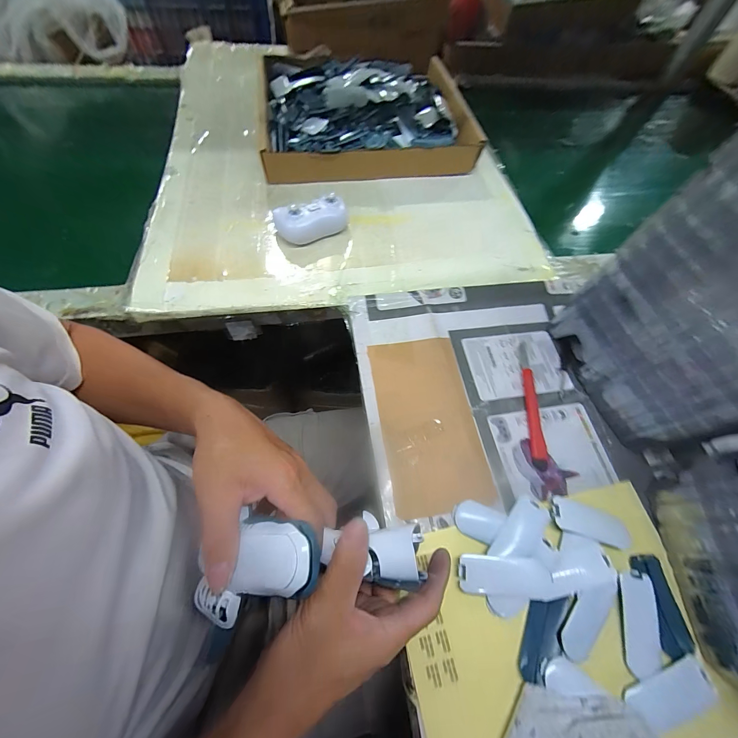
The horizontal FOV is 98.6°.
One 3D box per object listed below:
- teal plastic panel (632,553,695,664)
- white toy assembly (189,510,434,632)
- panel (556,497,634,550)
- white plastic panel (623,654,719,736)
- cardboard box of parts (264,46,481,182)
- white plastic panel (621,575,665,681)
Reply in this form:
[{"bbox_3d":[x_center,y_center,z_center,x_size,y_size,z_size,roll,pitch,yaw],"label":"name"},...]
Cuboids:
[{"bbox_3d":[0.282,0.226,0.305,0.033,0.005,0.078,-4,64,-5],"label":"teal plastic panel"},{"bbox_3d":[-0.045,0.149,0.245,0.172,0.051,0.069,-3,64,-6],"label":"white toy assembly"},{"bbox_3d":[0.231,0.160,0.329,0.078,0.011,0.032,16,64,4],"label":"panel"},{"bbox_3d":[0.258,0.280,0.271,0.077,0.005,0.032,-15,66,-10],"label":"white plastic panel"},{"bbox_3d":[-0.019,-0.522,0.631,0.376,0.061,0.394,-9,65,-7],"label":"cardboard box of parts"},{"bbox_3d":[0.251,0.235,0.293,0.033,0.005,0.077,11,64,2],"label":"white plastic panel"}]

